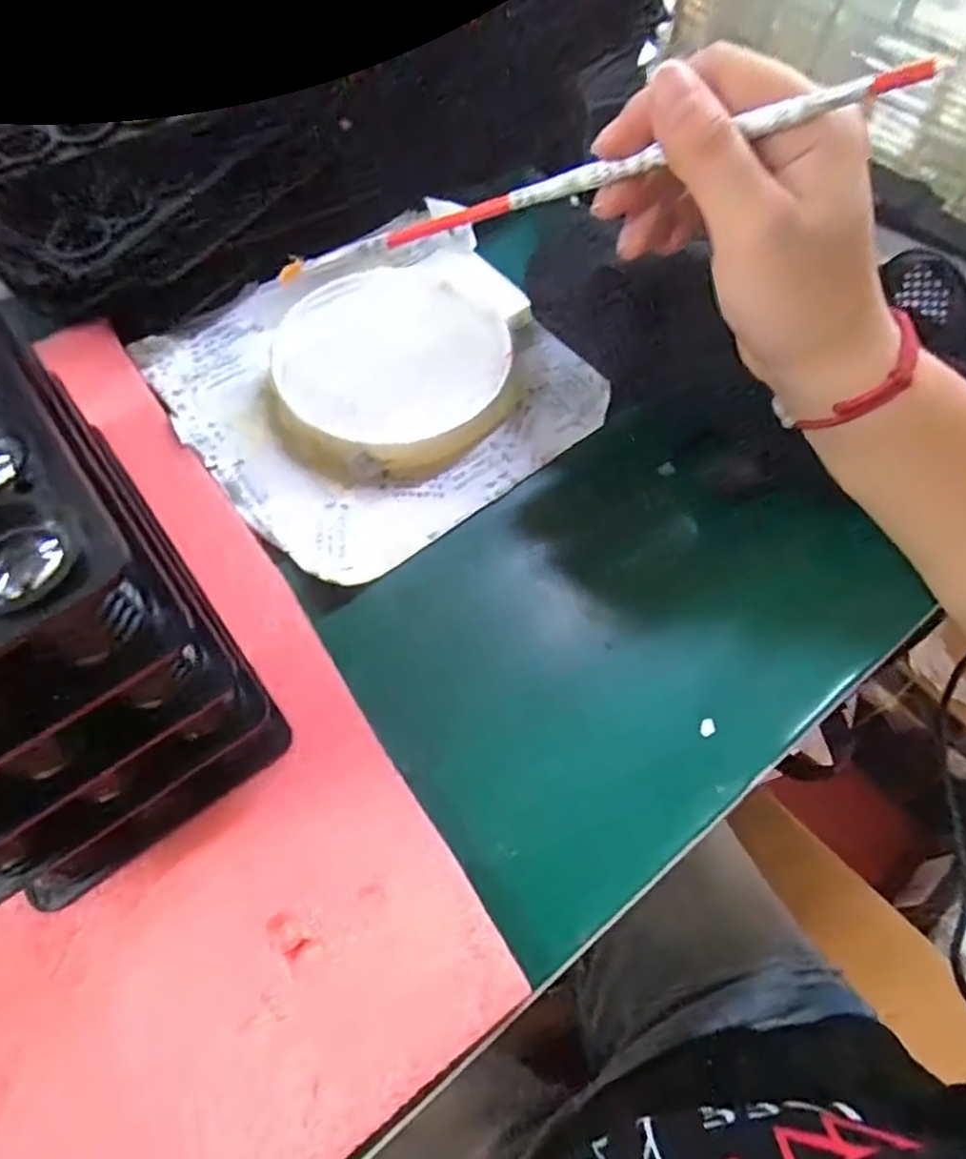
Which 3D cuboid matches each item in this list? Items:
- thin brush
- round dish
[{"bbox_3d":[0.028,-0.141,0.239,0.220,0.007,0.004,0,57,30],"label":"thin brush"},{"bbox_3d":[-0.045,-0.111,0.344,0.112,0.023,0.126,-14,63,-9],"label":"round dish"}]

